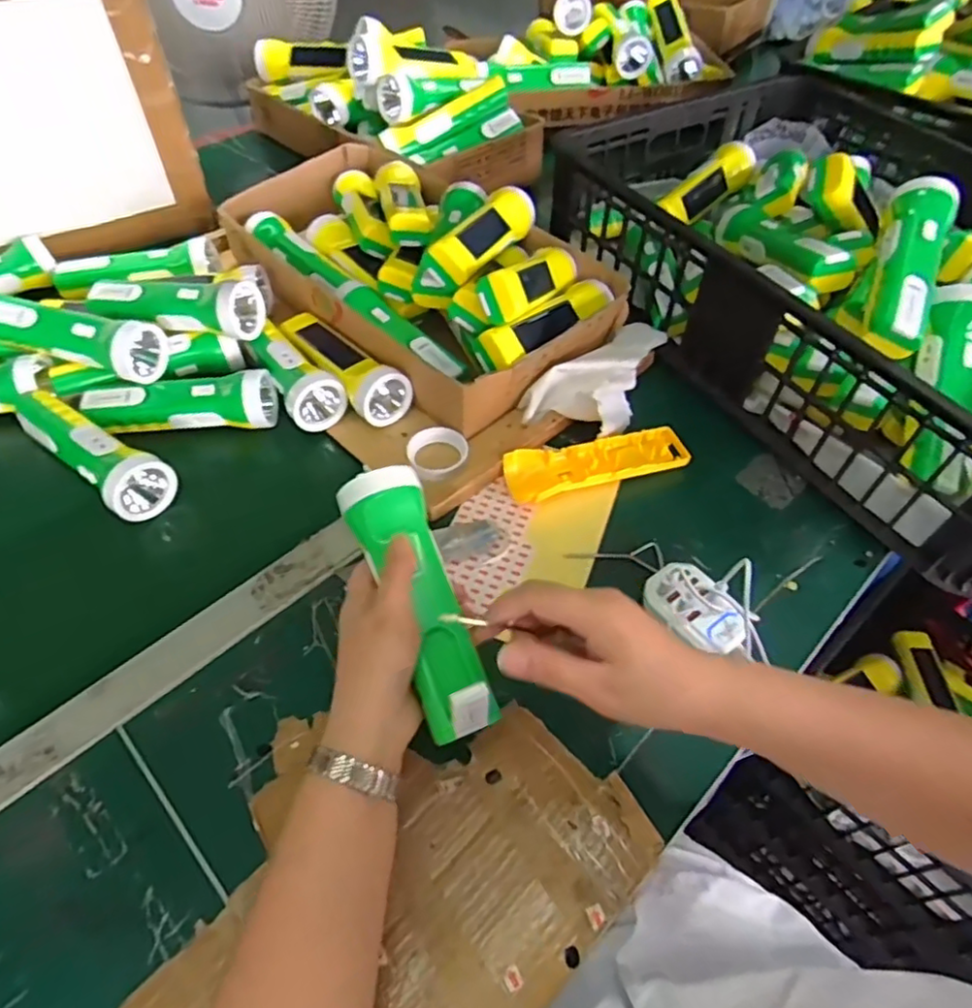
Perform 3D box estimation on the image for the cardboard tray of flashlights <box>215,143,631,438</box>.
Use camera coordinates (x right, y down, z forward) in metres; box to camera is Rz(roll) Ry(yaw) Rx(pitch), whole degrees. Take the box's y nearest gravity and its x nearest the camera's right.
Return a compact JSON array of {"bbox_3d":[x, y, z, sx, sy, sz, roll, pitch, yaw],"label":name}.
[{"bbox_3d":[-0.079,-0.276,0.657,0.238,0.101,0.436,-38,63,-26],"label":"cardboard tray of flashlights"}]

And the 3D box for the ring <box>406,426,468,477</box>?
[{"bbox_3d":[-0.041,-0.046,0.562,0.052,0.017,0.046,-26,58,-20],"label":"ring"}]

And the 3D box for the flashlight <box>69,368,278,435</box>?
[{"bbox_3d":[-0.283,-0.096,0.579,0.170,0.045,0.052,-2,53,-3],"label":"flashlight"}]

